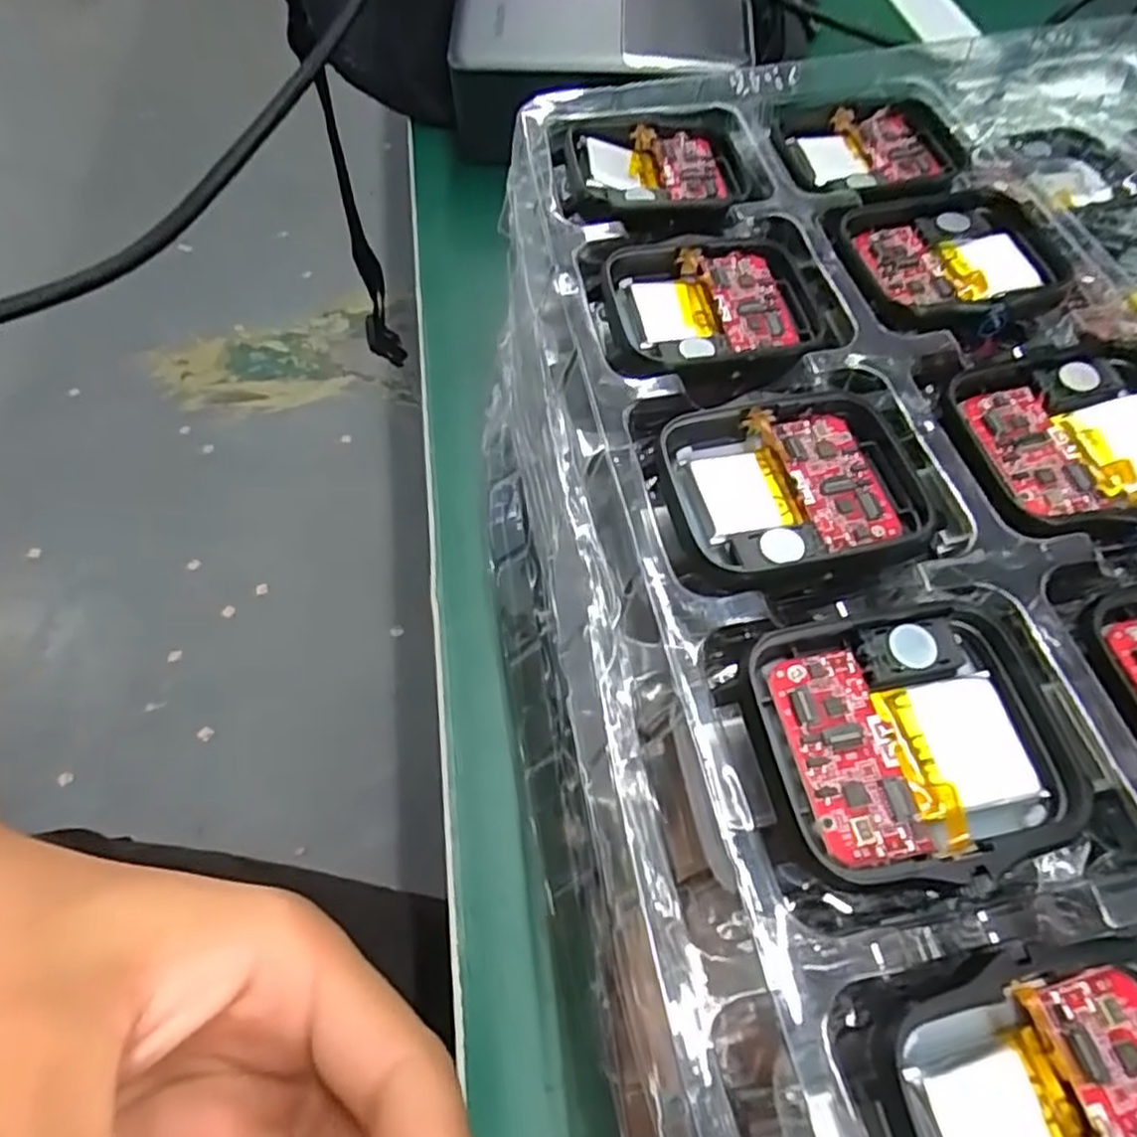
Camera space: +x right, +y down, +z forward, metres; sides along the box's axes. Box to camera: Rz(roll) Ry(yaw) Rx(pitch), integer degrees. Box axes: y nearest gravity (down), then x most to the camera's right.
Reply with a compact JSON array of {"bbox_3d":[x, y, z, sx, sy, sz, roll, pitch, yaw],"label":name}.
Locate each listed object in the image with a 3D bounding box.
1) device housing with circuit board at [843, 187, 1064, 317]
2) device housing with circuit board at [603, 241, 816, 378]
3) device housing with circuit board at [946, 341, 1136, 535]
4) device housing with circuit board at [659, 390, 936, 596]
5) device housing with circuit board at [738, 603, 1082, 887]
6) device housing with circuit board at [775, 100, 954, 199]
[{"bbox_3d":[0.087,-0.070,0.164,0.044,0.007,0.041,-6,59,-7],"label":"device housing with circuit board"},{"bbox_3d":[0.031,-0.053,0.158,0.043,0.010,0.038,-4,59,-4],"label":"device housing with circuit board"},{"bbox_3d":[0.096,-0.024,0.135,0.046,0.007,0.037,-10,59,-8],"label":"device housing with circuit board"},{"bbox_3d":[0.040,-0.013,0.132,0.046,0.008,0.038,-10,59,-8],"label":"device housing with circuit board"},{"bbox_3d":[0.050,0.024,0.107,0.044,0.008,0.037,-9,59,-7],"label":"device housing with circuit board"},{"bbox_3d":[0.076,-0.105,0.190,0.042,0.010,0.038,1,59,-3],"label":"device housing with circuit board"}]

